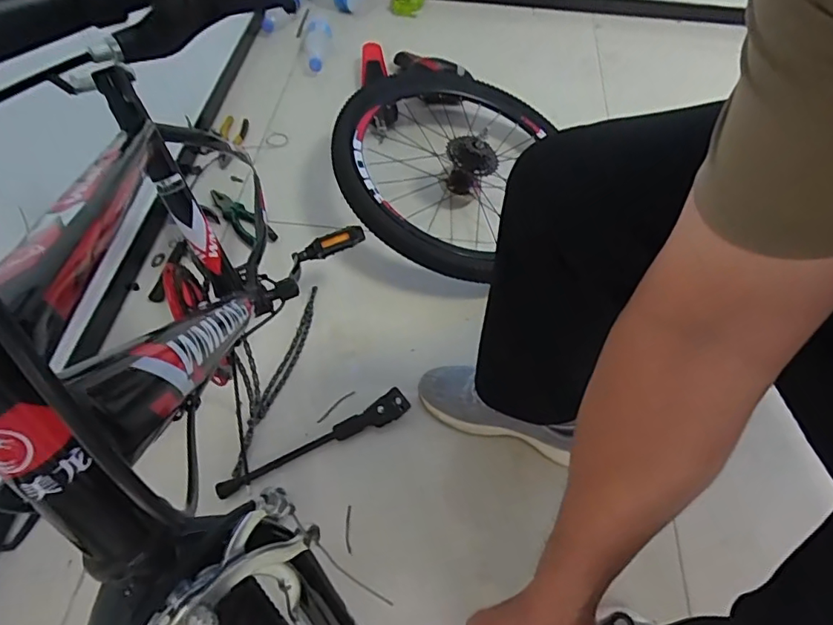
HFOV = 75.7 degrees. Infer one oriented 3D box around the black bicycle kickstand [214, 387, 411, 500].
[{"bbox_3d":[-0.154,0.190,0.804,0.304,0.035,0.048,-22,62,-17],"label":"black bicycle kickstand"}]

